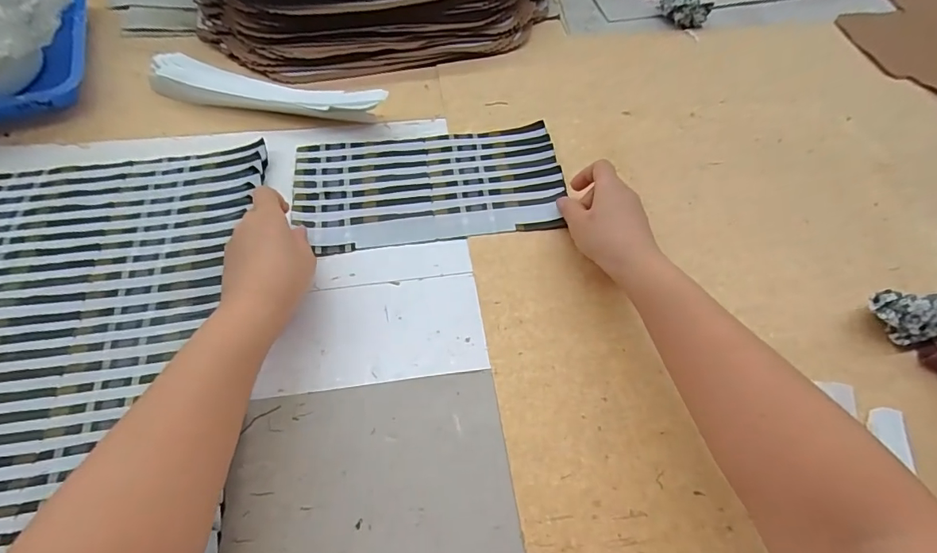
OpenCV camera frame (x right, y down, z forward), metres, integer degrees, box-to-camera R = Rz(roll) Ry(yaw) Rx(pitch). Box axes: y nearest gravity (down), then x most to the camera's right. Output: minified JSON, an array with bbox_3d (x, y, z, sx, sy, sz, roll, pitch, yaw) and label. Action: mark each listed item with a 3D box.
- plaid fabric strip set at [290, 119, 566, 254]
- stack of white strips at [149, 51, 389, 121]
[{"bbox_3d":[-0.037,-0.092,0.473,0.257,0.009,0.134,-6,60,-6],"label":"plaid fabric strip set"},{"bbox_3d":[-0.217,-0.199,0.514,0.261,0.034,0.050,15,60,6],"label":"stack of white strips"}]

